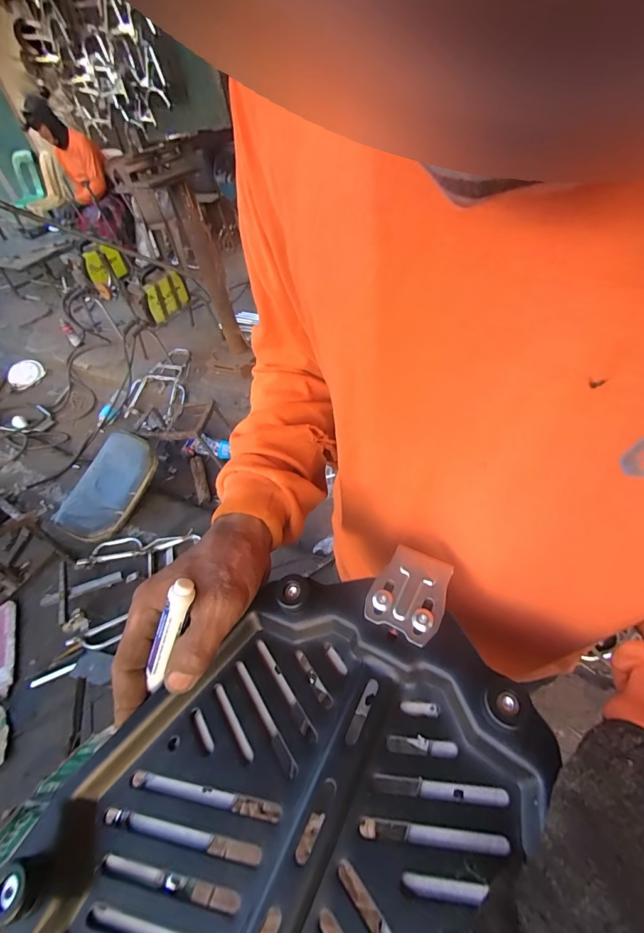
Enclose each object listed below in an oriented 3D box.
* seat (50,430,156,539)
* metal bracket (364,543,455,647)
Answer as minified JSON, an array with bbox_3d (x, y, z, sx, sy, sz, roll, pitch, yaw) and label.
[{"bbox_3d":[-0.928,0.084,1.666,0.303,0.067,0.472,22,77,8],"label":"seat"},{"bbox_3d":[0.055,0.079,0.243,0.043,0.009,0.052,21,54,25],"label":"metal bracket"}]

